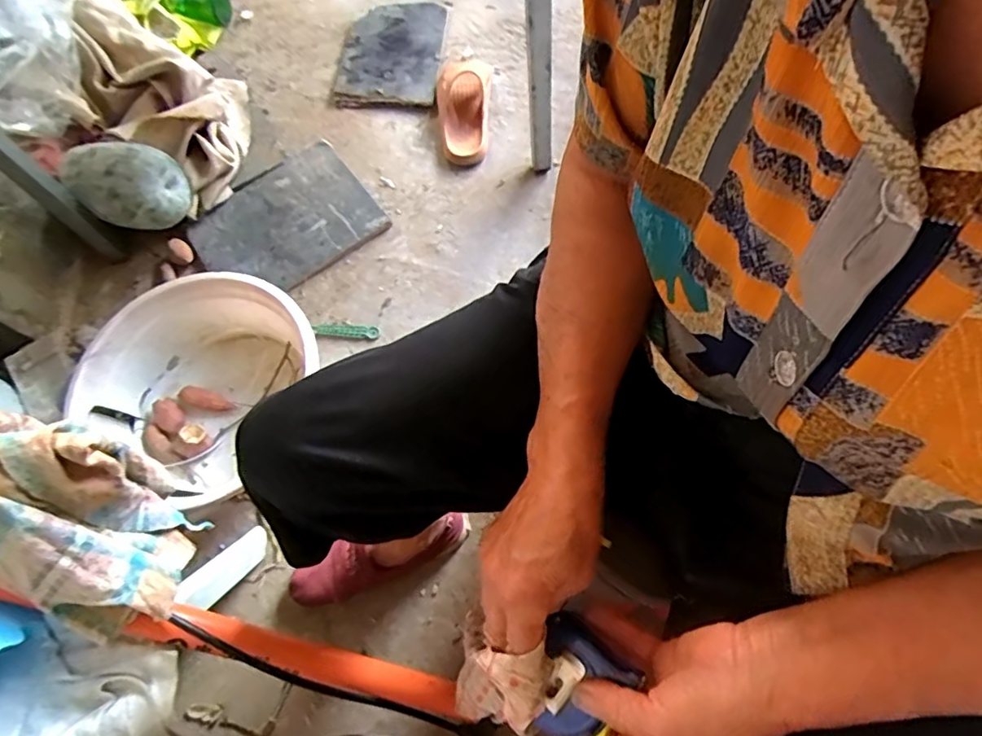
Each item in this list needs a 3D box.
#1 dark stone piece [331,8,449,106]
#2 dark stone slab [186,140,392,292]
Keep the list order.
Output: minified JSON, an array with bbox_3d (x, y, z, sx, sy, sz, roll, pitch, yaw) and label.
[{"bbox_3d":[-0.198,-0.620,1.104,0.195,0.029,0.276,2,66,3],"label":"dark stone piece"},{"bbox_3d":[-0.352,-0.253,0.948,0.284,0.029,0.238,-35,70,-12],"label":"dark stone slab"}]

